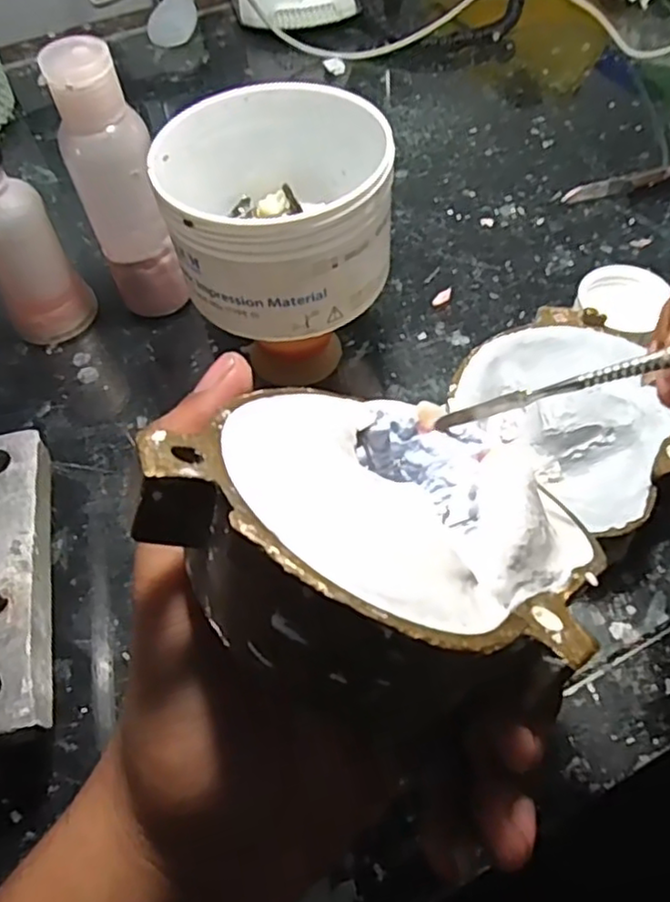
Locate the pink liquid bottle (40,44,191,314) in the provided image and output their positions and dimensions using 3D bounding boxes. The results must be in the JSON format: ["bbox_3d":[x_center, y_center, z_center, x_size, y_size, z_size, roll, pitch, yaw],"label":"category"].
[{"bbox_3d":[-0.096,-0.111,0.305,0.034,0.131,0.032,-21,59,-11],"label":"pink liquid bottle"}]

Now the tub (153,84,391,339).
[{"bbox_3d":[-0.024,-0.101,0.272,0.088,0.054,0.095,-1,58,1],"label":"tub"}]

